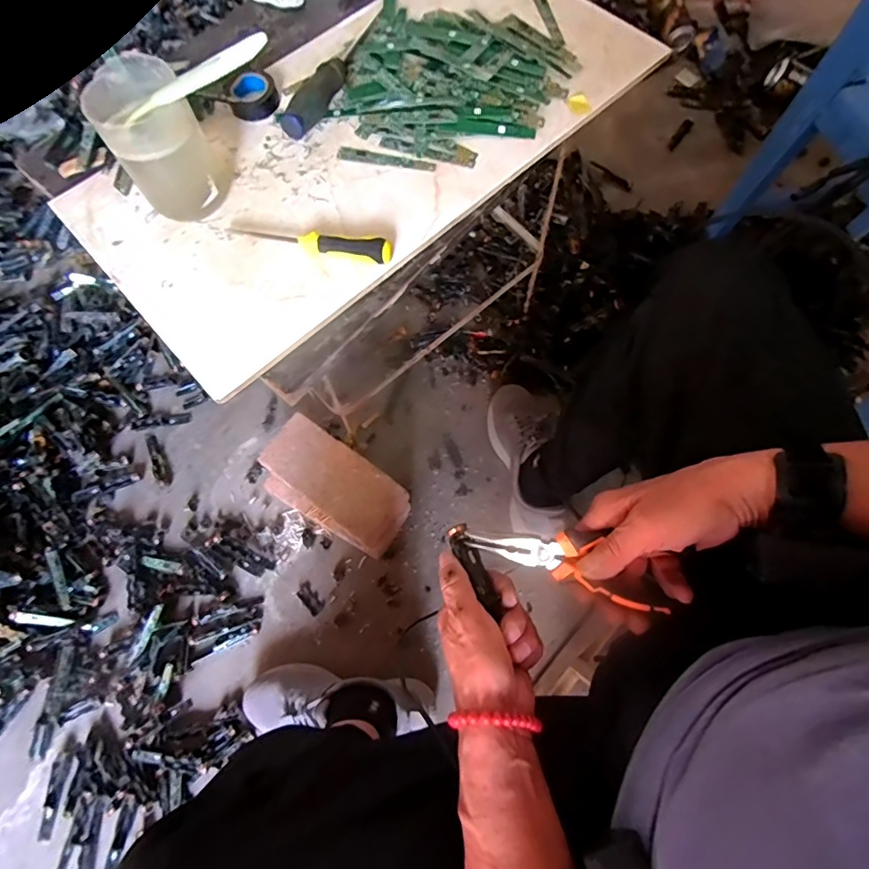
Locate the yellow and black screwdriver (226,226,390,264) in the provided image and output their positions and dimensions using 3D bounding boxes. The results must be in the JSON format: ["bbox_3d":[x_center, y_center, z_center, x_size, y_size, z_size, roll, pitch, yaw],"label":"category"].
[{"bbox_3d":[-0.112,-0.176,0.457,0.152,0.025,0.019,14,69,7],"label":"yellow and black screwdriver"}]

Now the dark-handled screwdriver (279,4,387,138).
[{"bbox_3d":[-0.100,-0.384,0.529,0.029,0.032,0.205,19,70,9],"label":"dark-handled screwdriver"}]

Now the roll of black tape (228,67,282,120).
[{"bbox_3d":[-0.188,-0.354,0.528,0.052,0.020,0.052,-1,68,2],"label":"roll of black tape"}]

